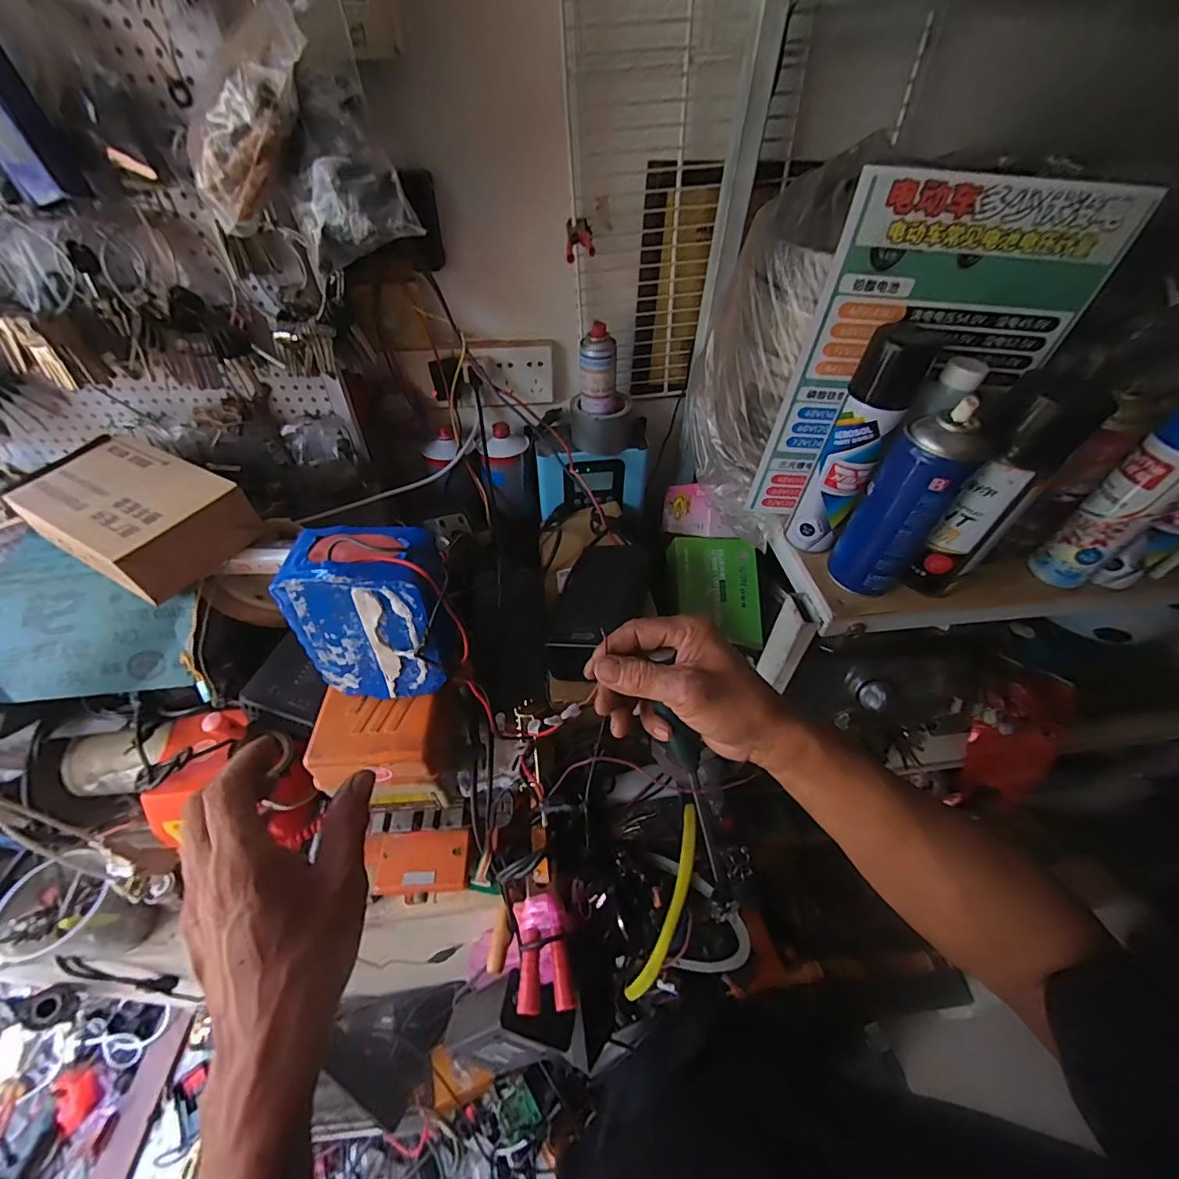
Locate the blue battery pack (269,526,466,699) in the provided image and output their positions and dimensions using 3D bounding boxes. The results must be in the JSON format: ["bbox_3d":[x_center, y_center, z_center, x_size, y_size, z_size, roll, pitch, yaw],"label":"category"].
[{"bbox_3d":[-0.179,0.024,0.431,0.126,0.146,0.089,-2,47,-4],"label":"blue battery pack"}]

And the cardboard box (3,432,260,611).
[{"bbox_3d":[-0.491,-0.082,0.537,0.254,0.062,0.135,22,50,17],"label":"cardboard box"}]

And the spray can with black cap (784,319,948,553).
[{"bbox_3d":[0.243,-0.126,0.456,0.055,0.205,0.052,26,51,20],"label":"spray can with black cap"}]

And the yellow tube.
[{"bbox_3d":[0.104,0.411,0.648,0.034,0.015,0.259,17,87,14],"label":"yellow tube"}]

